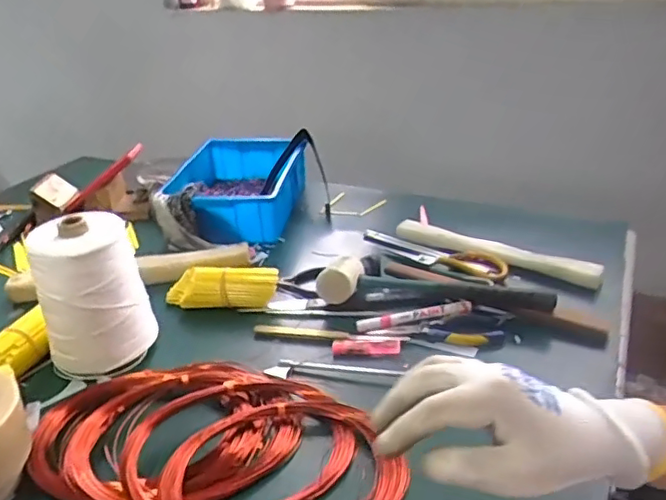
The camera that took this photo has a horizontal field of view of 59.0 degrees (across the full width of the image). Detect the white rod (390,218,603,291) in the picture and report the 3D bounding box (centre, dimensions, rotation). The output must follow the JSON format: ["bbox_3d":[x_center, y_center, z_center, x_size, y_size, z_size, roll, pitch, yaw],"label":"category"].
[{"bbox_3d":[0.229,0.006,0.856,0.299,0.036,0.030,15,33,32],"label":"white rod"}]

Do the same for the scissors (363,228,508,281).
[{"bbox_3d":[0.145,0.006,0.866,0.236,0.021,0.060,19,35,36],"label":"scissors"}]

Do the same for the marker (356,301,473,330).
[{"bbox_3d":[0.099,0.078,0.713,0.140,0.012,0.017,-7,27,-7],"label":"marker"}]

